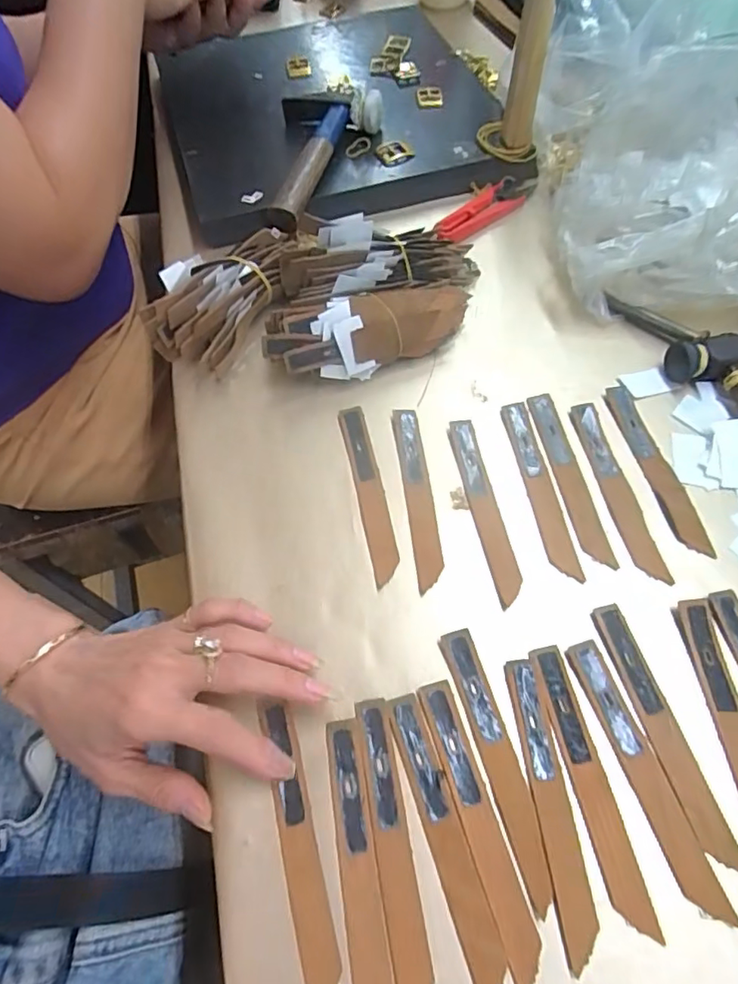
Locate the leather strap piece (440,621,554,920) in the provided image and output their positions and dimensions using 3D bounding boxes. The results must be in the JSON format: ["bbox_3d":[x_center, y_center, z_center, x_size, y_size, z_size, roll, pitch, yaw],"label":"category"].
[{"bbox_3d":[0.064,0.130,0.267,0.019,0.005,0.123,-16,62,-6],"label":"leather strap piece"}]

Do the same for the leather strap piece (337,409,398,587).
[{"bbox_3d":[0.000,-0.002,0.342,0.017,0.004,0.122,-12,62,-3],"label":"leather strap piece"}]

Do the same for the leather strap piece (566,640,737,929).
[{"bbox_3d":[0.132,0.133,0.261,0.016,0.004,0.124,-17,62,-6],"label":"leather strap piece"}]

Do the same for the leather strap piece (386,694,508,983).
[{"bbox_3d":[0.035,0.159,0.252,0.018,0.004,0.124,-18,62,-7],"label":"leather strap piece"}]

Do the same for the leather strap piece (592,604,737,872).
[{"bbox_3d":[0.145,0.117,0.270,0.016,0.004,0.124,-15,62,-5],"label":"leather strap piece"}]

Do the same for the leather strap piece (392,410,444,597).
[{"bbox_3d":[0.030,0.000,0.338,0.016,0.006,0.122,-7,61,-1],"label":"leather strap piece"}]

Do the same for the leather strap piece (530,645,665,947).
[{"bbox_3d":[0.105,0.137,0.260,0.017,0.004,0.123,-11,62,-3],"label":"leather strap piece"}]

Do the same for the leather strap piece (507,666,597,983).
[{"bbox_3d":[0.087,0.145,0.258,0.017,0.005,0.123,-7,61,-1],"label":"leather strap piece"}]

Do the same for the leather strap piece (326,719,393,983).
[{"bbox_3d":[-0.004,0.171,0.246,0.016,0.004,0.123,-10,62,-2],"label":"leather strap piece"}]

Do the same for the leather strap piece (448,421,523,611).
[{"bbox_3d":[0.070,0.008,0.333,0.017,0.007,0.122,-11,62,-3],"label":"leather strap piece"}]

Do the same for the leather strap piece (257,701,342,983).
[{"bbox_3d":[-0.033,0.163,0.254,0.017,0.004,0.123,-14,60,-5],"label":"leather strap piece"}]

